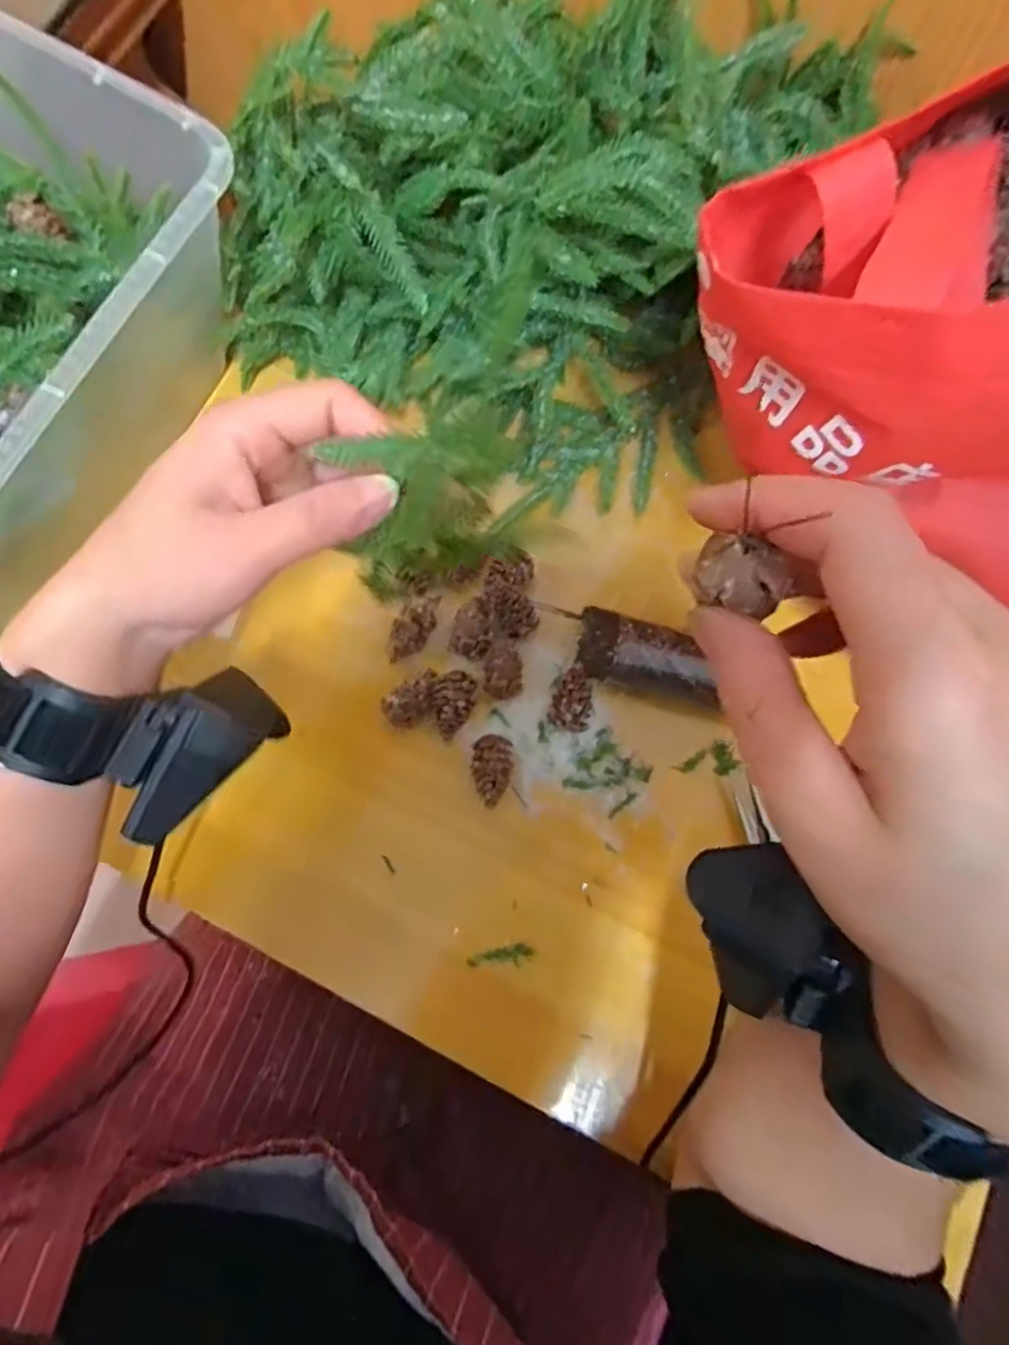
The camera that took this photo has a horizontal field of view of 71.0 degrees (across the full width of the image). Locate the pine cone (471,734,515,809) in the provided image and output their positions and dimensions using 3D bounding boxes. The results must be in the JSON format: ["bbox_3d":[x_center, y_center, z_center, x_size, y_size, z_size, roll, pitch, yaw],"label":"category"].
[{"bbox_3d":[-0.006,0.052,0.371,0.021,0.019,0.036,3,74,1],"label":"pine cone"}]

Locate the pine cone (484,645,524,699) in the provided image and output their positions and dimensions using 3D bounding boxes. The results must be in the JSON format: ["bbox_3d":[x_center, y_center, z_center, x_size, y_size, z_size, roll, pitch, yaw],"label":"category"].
[{"bbox_3d":[0.000,0.001,0.385,0.020,0.024,0.028,-1,74,0],"label":"pine cone"}]

